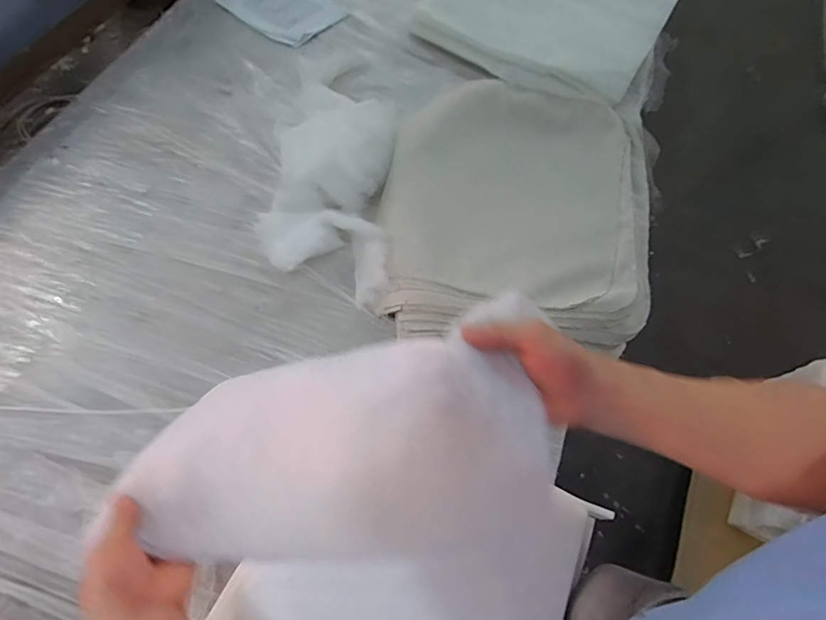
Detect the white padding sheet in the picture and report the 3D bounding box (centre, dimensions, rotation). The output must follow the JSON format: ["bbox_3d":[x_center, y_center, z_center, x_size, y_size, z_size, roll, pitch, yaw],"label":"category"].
[{"bbox_3d":[-0.070,0.140,0.425,0.388,0.033,0.195,-19,84,11],"label":"white padding sheet"}]

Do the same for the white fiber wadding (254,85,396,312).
[{"bbox_3d":[-0.160,-0.271,0.893,0.239,0.089,0.546,2,64,-2],"label":"white fiber wadding"}]

